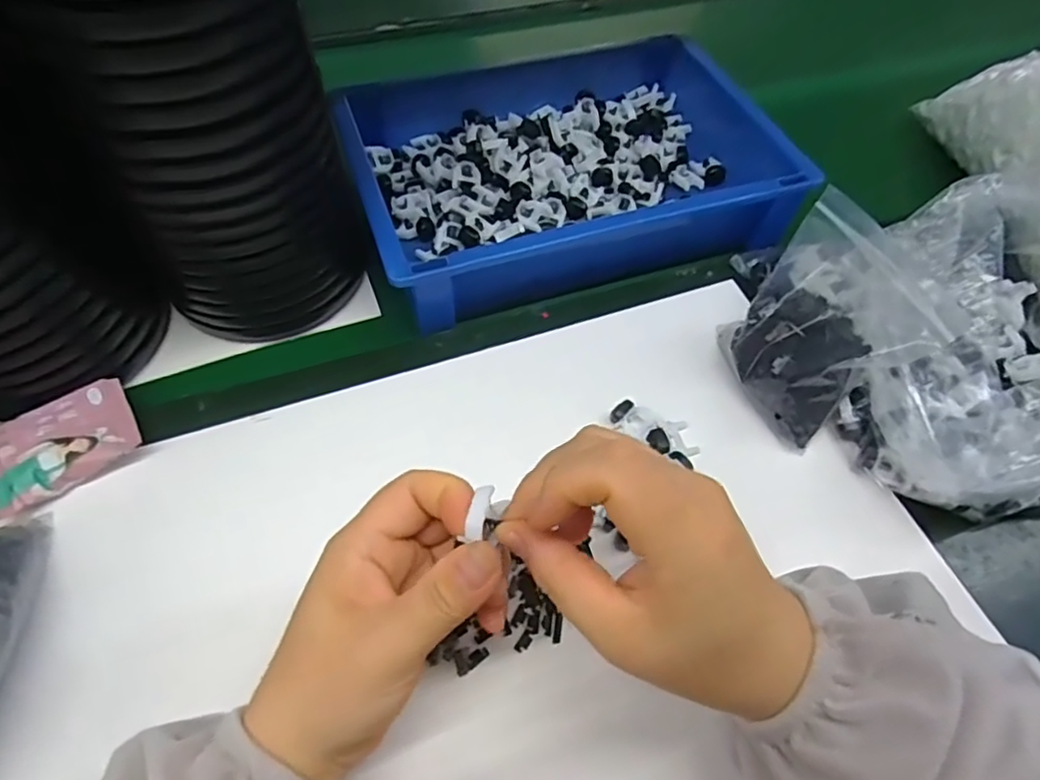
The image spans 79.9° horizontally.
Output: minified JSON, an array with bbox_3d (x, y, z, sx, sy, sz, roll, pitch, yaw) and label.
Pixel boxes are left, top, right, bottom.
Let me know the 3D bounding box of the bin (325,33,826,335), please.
[{"bbox_3d":[0.032,-0.180,0.480,0.312,0.056,0.235,-15,58,-12],"label":"bin"}]

